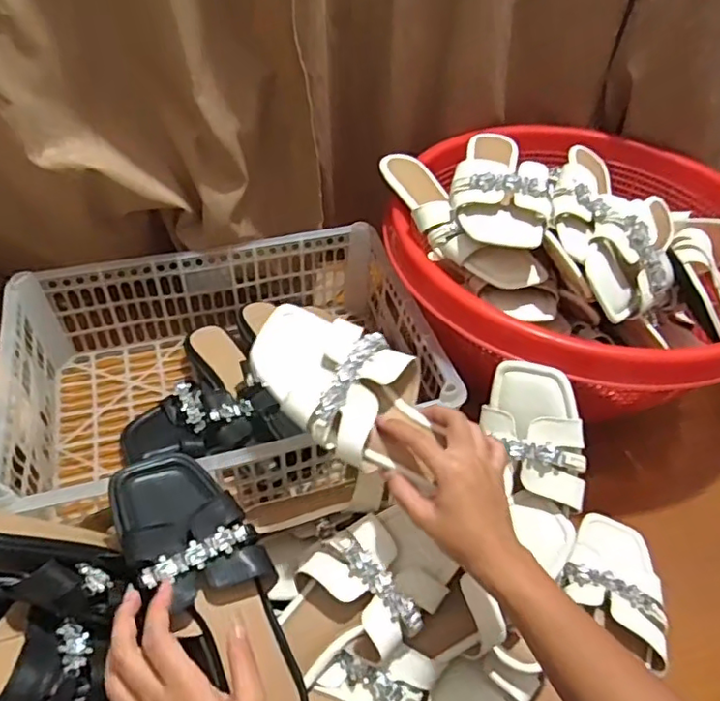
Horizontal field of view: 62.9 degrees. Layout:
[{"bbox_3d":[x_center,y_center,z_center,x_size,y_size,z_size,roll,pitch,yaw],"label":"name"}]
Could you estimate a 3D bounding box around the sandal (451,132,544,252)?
[{"bbox_3d":[0.143,-0.181,0.640,0.093,0.064,0.230,2,47,1],"label":"sandal"}]

